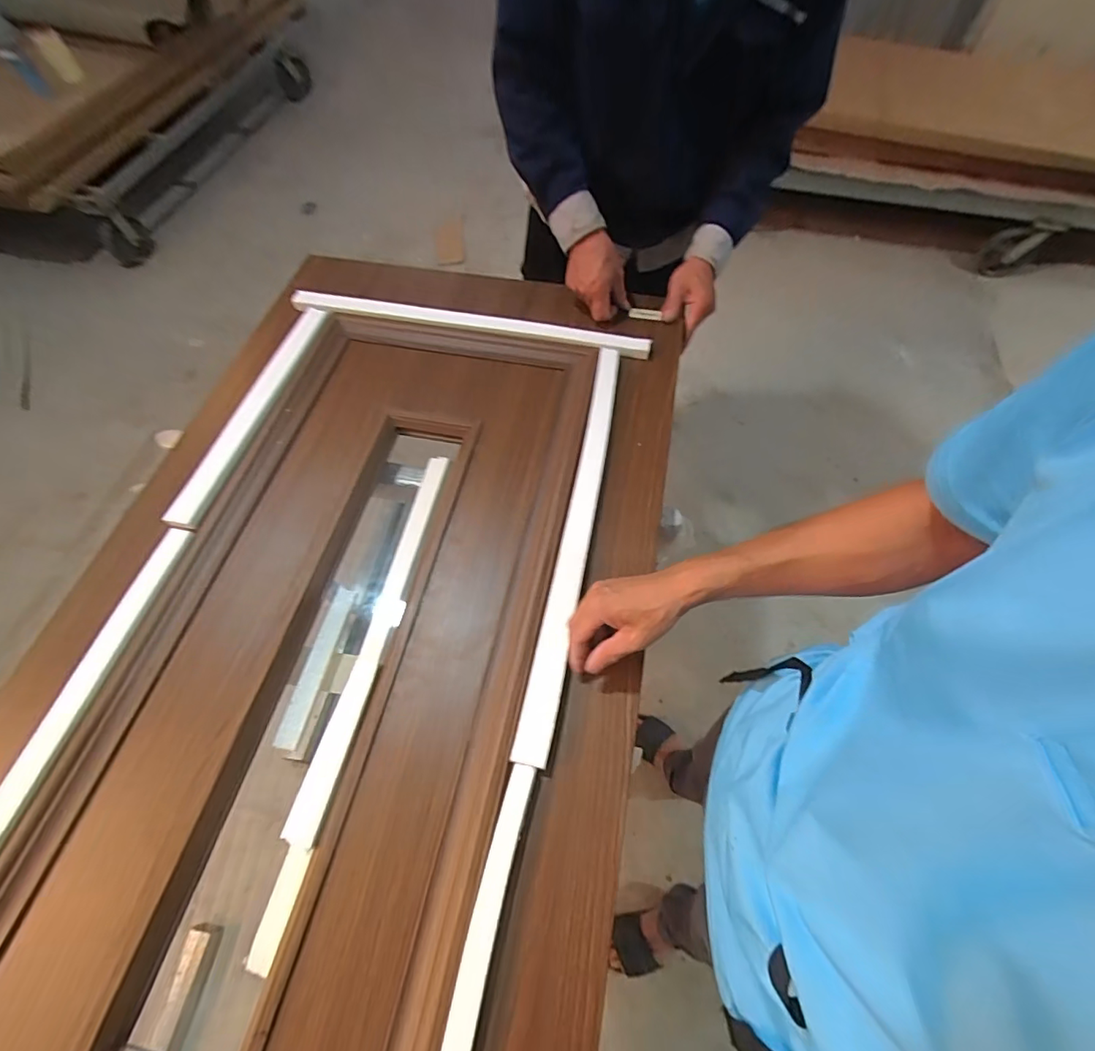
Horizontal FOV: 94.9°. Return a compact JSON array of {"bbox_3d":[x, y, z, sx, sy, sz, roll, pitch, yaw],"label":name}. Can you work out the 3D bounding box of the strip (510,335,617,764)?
[{"bbox_3d":[0.038,-0.009,0.634,0.040,0.019,0.583,10,62,4],"label":"strip"}]

